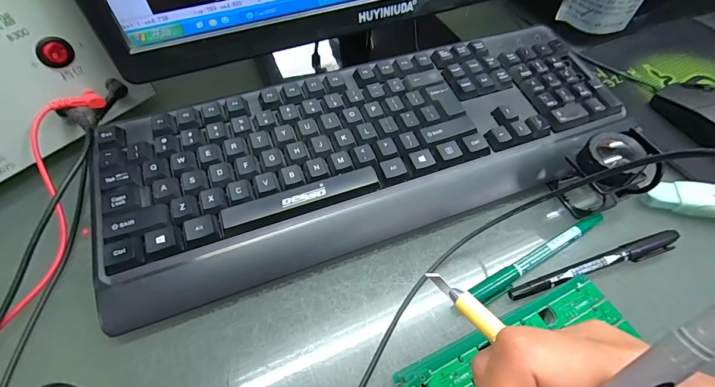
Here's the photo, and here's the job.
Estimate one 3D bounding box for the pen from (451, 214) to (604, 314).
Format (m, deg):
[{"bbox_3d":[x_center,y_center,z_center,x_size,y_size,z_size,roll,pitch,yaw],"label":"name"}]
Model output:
[{"bbox_3d":[0.127,0.049,0.244,0.140,0.011,0.014,-24,60,-17],"label":"pen"}]

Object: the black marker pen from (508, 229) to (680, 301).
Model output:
[{"bbox_3d":[0.165,0.050,0.238,0.130,0.017,0.013,-14,57,-10],"label":"black marker pen"}]

